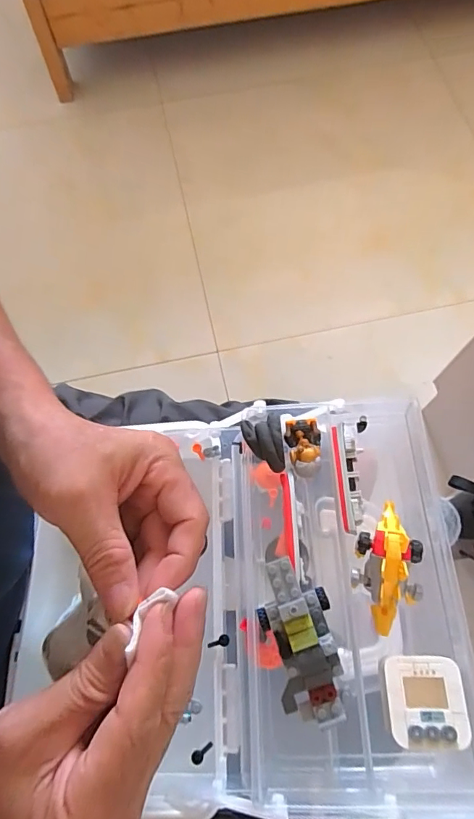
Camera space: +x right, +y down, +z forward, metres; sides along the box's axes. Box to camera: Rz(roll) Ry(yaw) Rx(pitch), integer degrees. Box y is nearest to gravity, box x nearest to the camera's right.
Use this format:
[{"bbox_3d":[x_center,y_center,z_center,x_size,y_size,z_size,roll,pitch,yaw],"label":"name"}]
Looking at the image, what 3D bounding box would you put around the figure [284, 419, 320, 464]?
[{"bbox_3d":[0.046,0.022,0.323,0.025,0.012,0.032,5,70,3],"label":"figure"}]

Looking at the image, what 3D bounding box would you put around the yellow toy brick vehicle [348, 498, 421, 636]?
[{"bbox_3d":[0.087,0.094,0.272,0.035,0.031,0.071,4,70,2],"label":"yellow toy brick vehicle"}]

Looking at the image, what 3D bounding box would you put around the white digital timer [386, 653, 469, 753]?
[{"bbox_3d":[0.101,0.155,0.244,0.039,0.011,0.041,-1,70,1],"label":"white digital timer"}]

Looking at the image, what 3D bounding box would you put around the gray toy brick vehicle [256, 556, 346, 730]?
[{"bbox_3d":[0.037,0.133,0.267,0.038,0.025,0.088,-12,70,-3],"label":"gray toy brick vehicle"}]

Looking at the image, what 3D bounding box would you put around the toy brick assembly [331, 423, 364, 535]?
[{"bbox_3d":[0.077,0.045,0.311,0.017,0.007,0.073,-3,70,0],"label":"toy brick assembly"}]

